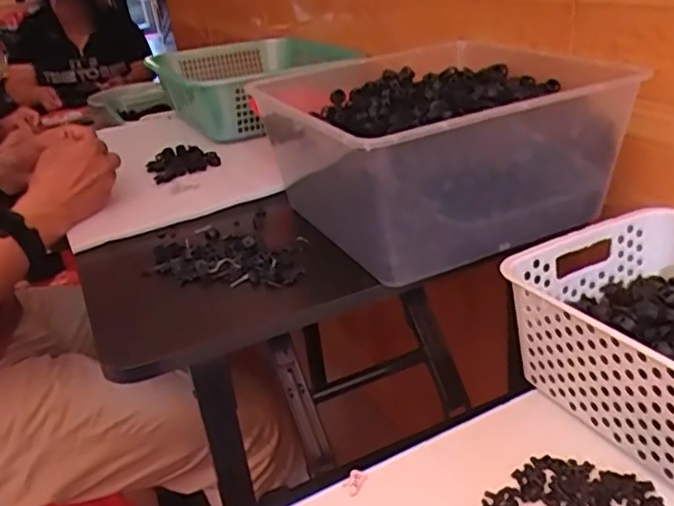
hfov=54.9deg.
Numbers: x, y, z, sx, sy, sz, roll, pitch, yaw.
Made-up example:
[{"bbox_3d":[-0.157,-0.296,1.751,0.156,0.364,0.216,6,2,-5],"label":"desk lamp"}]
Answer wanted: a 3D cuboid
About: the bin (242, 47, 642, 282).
[{"bbox_3d":[0.105,-0.122,0.692,0.281,0.143,0.343,-16,28,-17],"label":"bin"}]

